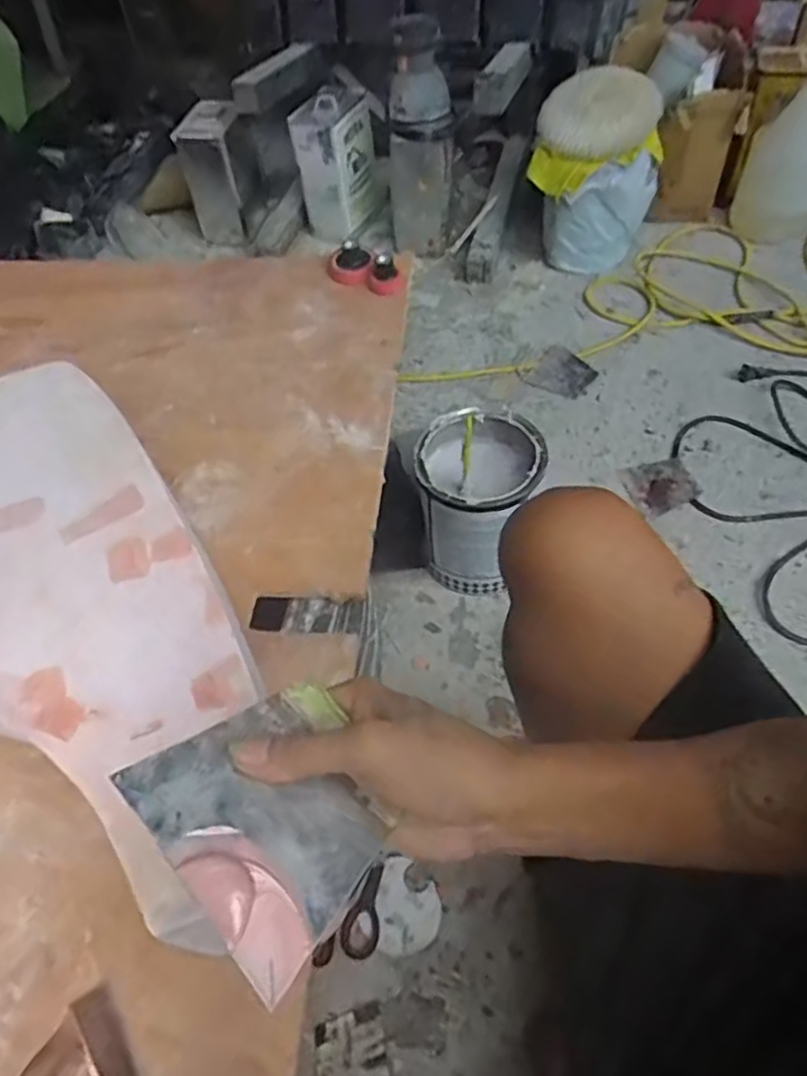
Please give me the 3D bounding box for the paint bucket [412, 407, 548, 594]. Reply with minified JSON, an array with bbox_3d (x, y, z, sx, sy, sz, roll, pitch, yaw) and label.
[{"bbox_3d":[0.098,-0.043,0.893,0.148,0.199,0.148,-3,55,4],"label":"paint bucket"}]

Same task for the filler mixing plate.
[{"bbox_3d":[-0.057,0.120,0.305,0.095,0.008,0.108,-34,66,-32],"label":"filler mixing plate"}]

